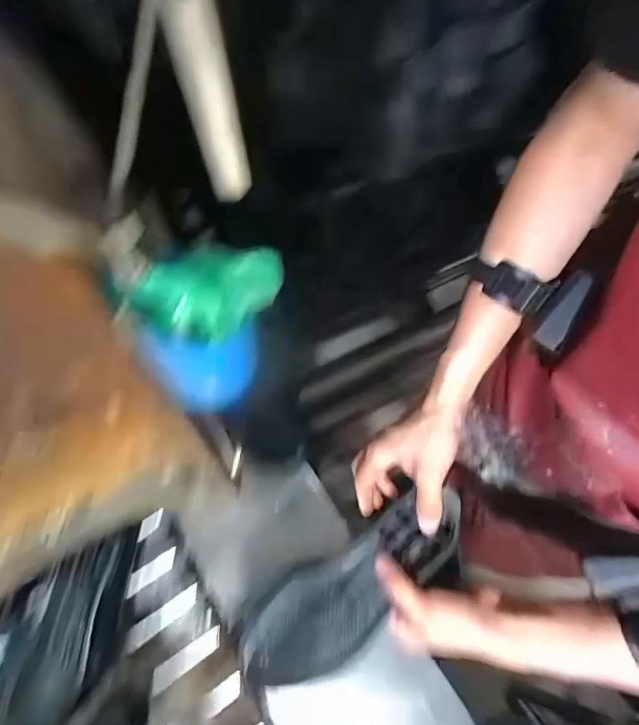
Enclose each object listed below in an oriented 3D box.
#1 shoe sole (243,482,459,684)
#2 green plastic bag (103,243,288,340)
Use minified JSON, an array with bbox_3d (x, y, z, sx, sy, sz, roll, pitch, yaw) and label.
[{"bbox_3d":[0.043,0.248,0.465,0.286,0.027,0.095,-36,66,-4],"label":"shoe sole"},{"bbox_3d":[-0.071,-0.045,0.258,0.098,0.034,0.051,-30,65,-15],"label":"green plastic bag"}]

